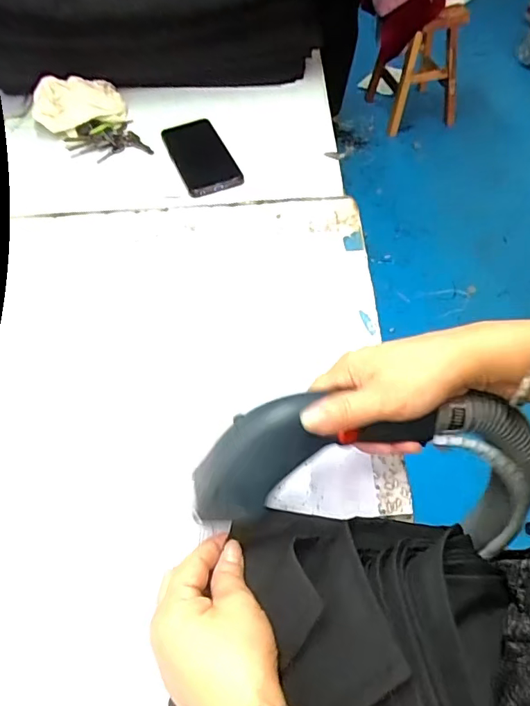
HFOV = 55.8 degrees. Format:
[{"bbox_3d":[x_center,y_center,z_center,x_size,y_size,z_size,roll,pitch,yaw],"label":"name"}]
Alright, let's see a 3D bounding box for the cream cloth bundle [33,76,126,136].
[{"bbox_3d":[-0.284,-0.381,0.765,0.130,0.046,0.099,-15,56,-6],"label":"cream cloth bundle"}]

